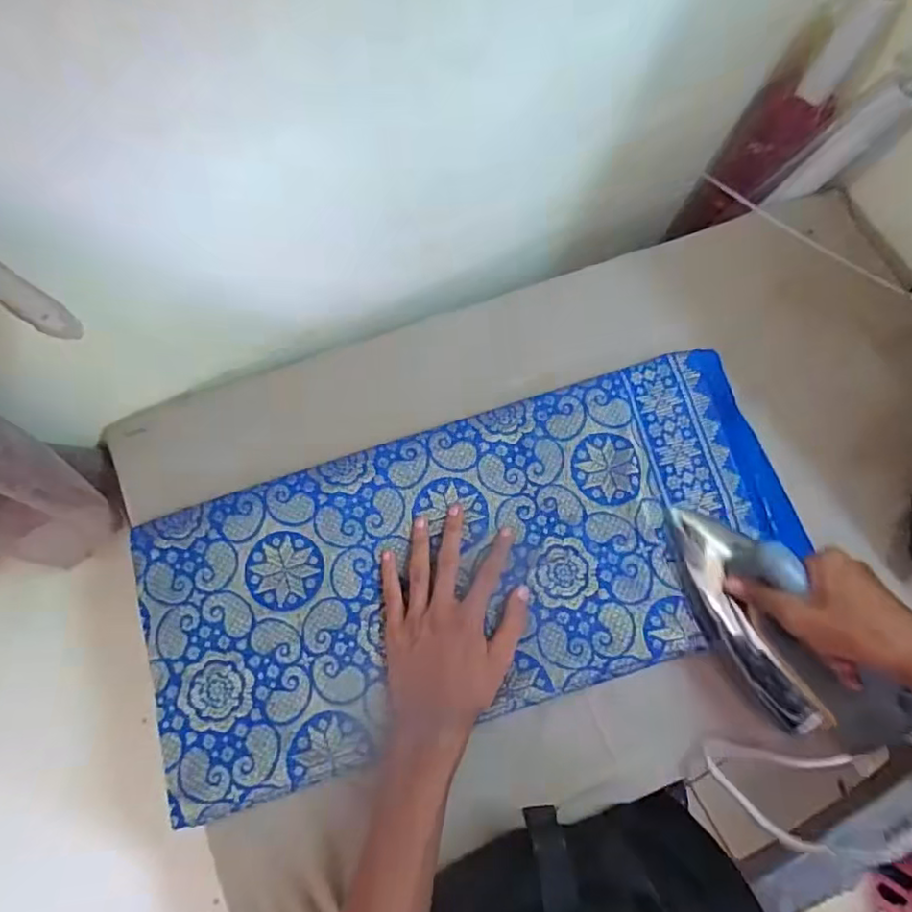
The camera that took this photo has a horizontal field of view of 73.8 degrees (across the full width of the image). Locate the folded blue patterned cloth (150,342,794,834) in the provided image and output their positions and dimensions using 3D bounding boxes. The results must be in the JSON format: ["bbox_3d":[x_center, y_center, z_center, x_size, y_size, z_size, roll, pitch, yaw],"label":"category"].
[{"bbox_3d":[0.017,0.090,0.539,0.570,0.020,0.257,-21,74,-6],"label":"folded blue patterned cloth"}]

